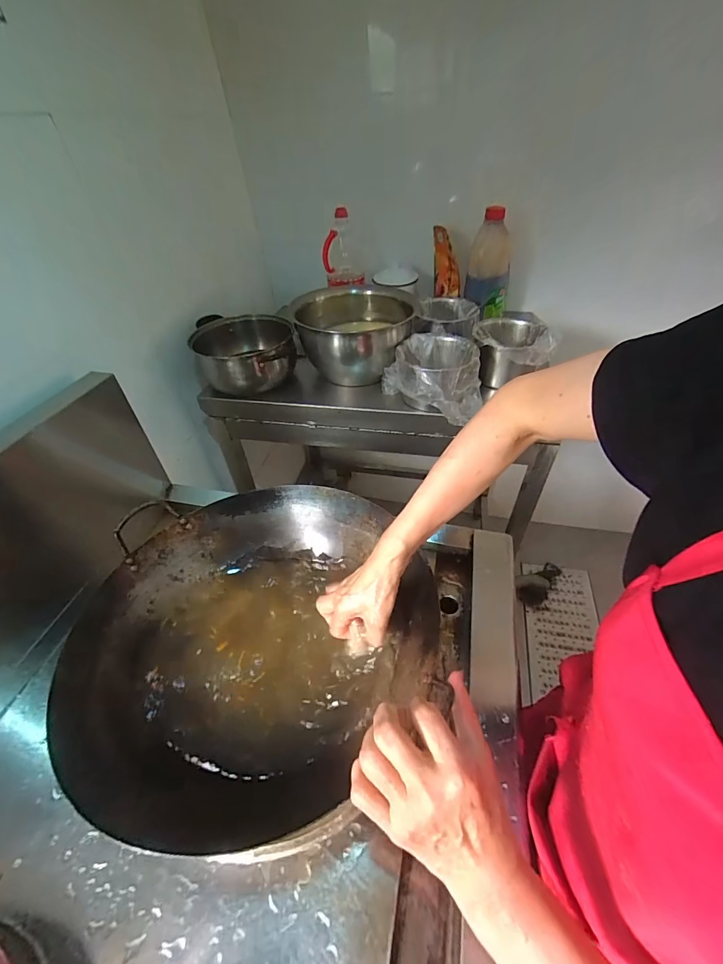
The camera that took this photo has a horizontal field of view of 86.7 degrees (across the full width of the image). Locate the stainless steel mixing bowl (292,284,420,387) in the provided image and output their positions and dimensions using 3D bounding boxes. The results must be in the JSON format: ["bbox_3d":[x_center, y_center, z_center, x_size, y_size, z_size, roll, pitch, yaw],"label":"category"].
[{"bbox_3d":[-0.013,-0.349,0.911,0.265,0.145,0.295,9,45,14],"label":"stainless steel mixing bowl"}]

